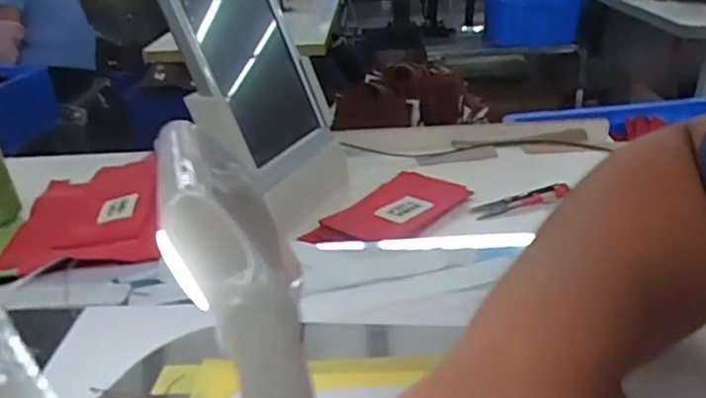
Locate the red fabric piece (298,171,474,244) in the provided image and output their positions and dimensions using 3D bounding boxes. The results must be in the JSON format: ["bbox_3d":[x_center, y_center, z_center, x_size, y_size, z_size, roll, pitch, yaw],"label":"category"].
[{"bbox_3d":[0.042,0.006,0.591,0.097,0.024,0.171,19,35,36],"label":"red fabric piece"}]

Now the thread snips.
[{"bbox_3d":[0.169,0.004,0.597,0.108,0.017,0.020,-13,29,-17],"label":"thread snips"}]

